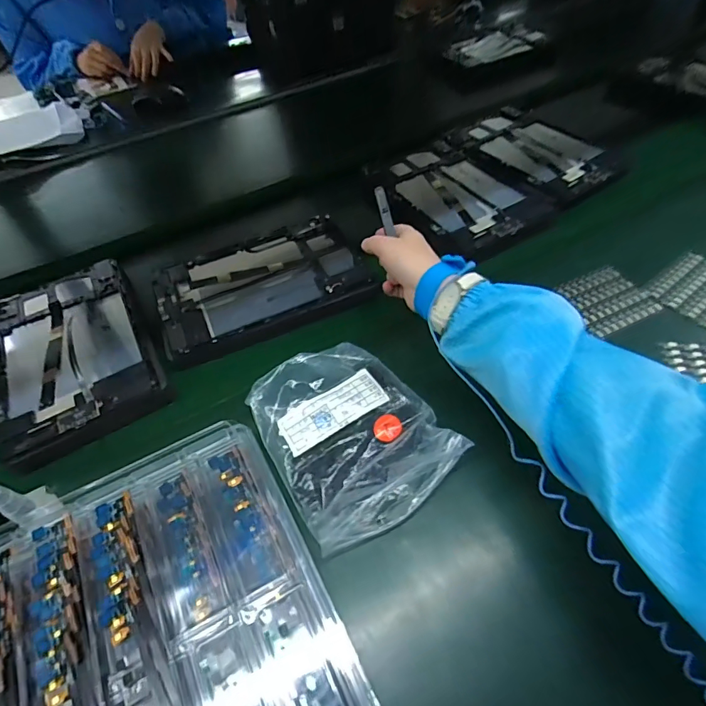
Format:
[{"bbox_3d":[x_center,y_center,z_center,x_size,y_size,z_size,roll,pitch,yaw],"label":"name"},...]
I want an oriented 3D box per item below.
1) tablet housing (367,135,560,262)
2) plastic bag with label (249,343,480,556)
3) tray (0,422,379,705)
[{"bbox_3d":[0.135,-0.224,0.592,0.180,0.010,0.246,-21,57,-12],"label":"tablet housing"},{"bbox_3d":[-0.002,0.066,0.381,0.138,0.032,0.163,-27,58,-15],"label":"plastic bag with label"},{"bbox_3d":[-0.131,0.200,0.287,0.233,0.047,0.280,-26,58,-15],"label":"tray"}]

